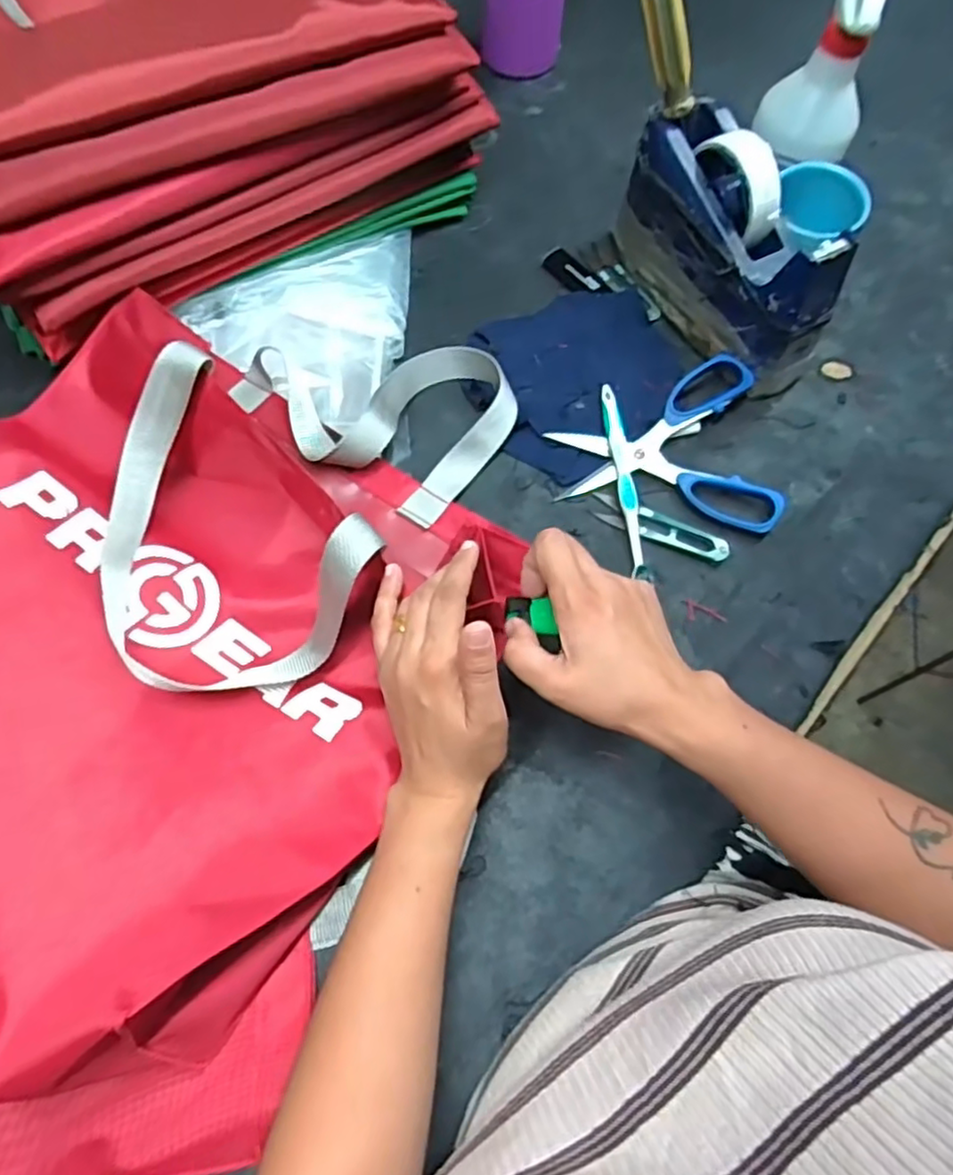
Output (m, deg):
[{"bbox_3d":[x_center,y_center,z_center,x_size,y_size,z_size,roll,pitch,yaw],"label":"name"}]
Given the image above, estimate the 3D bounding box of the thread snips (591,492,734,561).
[{"bbox_3d":[0.134,-0.044,0.489,0.102,0.006,0.023,25,70,7],"label":"thread snips"}]

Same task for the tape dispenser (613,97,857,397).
[{"bbox_3d":[0.193,-0.260,0.517,0.072,0.114,0.202,-28,72,-13],"label":"tape dispenser"}]

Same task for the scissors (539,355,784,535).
[{"bbox_3d":[0.140,-0.104,0.501,0.157,0.026,0.139,-6,69,-5],"label":"scissors"}]

